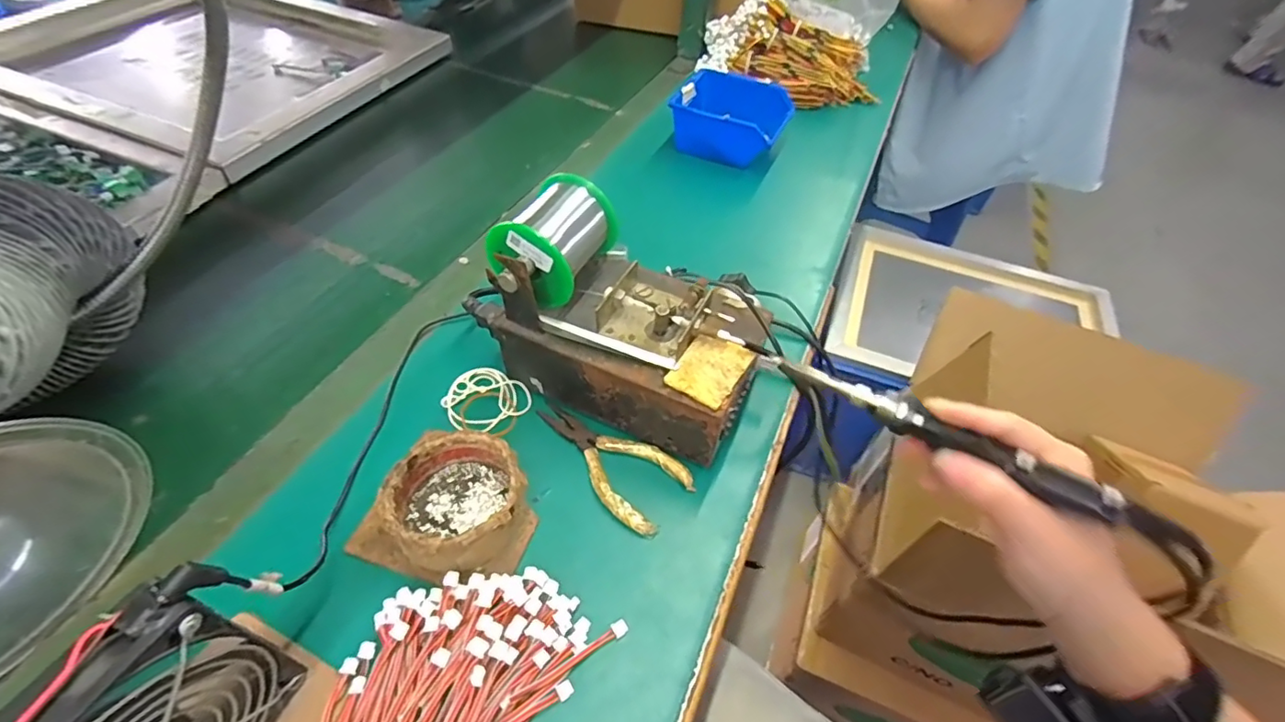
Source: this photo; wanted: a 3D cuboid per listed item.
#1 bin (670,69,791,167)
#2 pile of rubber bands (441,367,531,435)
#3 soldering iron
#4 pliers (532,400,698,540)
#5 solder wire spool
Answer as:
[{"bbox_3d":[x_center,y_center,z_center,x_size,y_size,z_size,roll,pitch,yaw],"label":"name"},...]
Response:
[{"bbox_3d":[0.116,-0.313,0.716,0.136,0.059,0.125,20,51,13],"label":"bin"},{"bbox_3d":[-0.125,0.032,0.441,0.065,0.004,0.057,24,52,15],"label":"pile of rubber bands"},{"bbox_3d":[0.154,0.032,0.298,0.181,0.021,0.020,25,53,14],"label":"soldering iron"},{"bbox_3d":[-0.026,0.069,0.407,0.125,0.008,0.060,35,56,23],"label":"pliers"},{"bbox_3d":[-0.064,-0.086,0.404,0.067,0.059,0.094,22,52,14],"label":"solder wire spool"}]

